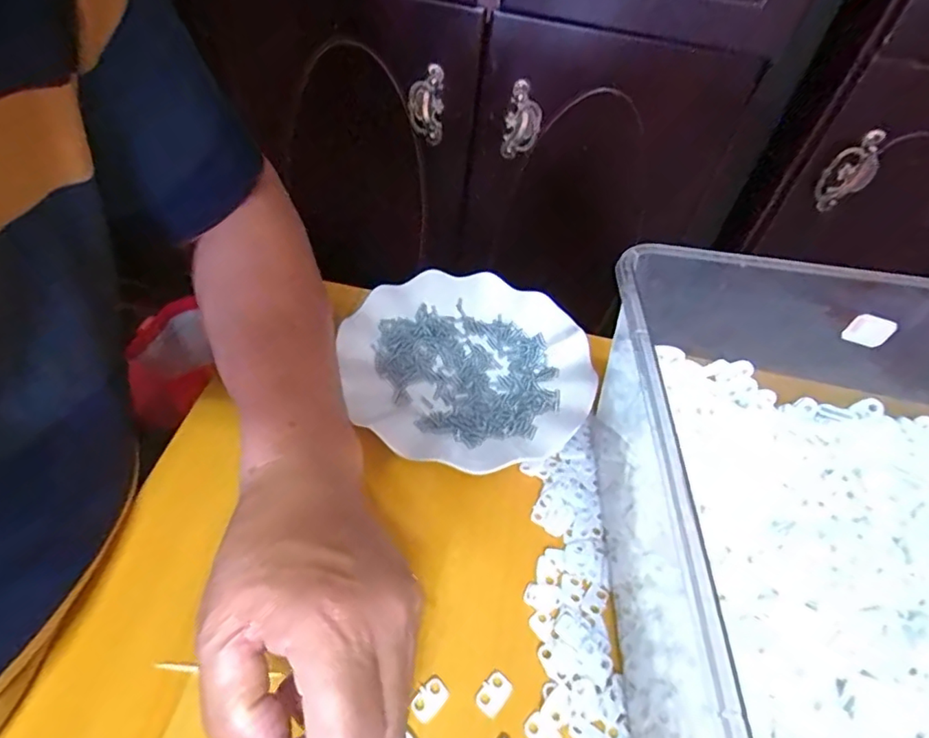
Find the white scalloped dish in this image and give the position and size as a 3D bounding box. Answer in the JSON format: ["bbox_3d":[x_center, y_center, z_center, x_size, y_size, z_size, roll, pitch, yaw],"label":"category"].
[{"bbox_3d":[0.006,-0.005,0.408,0.169,0.029,0.175,5,48,-5],"label":"white scalloped dish"}]

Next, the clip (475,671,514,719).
[{"bbox_3d":[0.015,0.163,0.278,0.014,0.004,0.019,35,52,20],"label":"clip"}]

